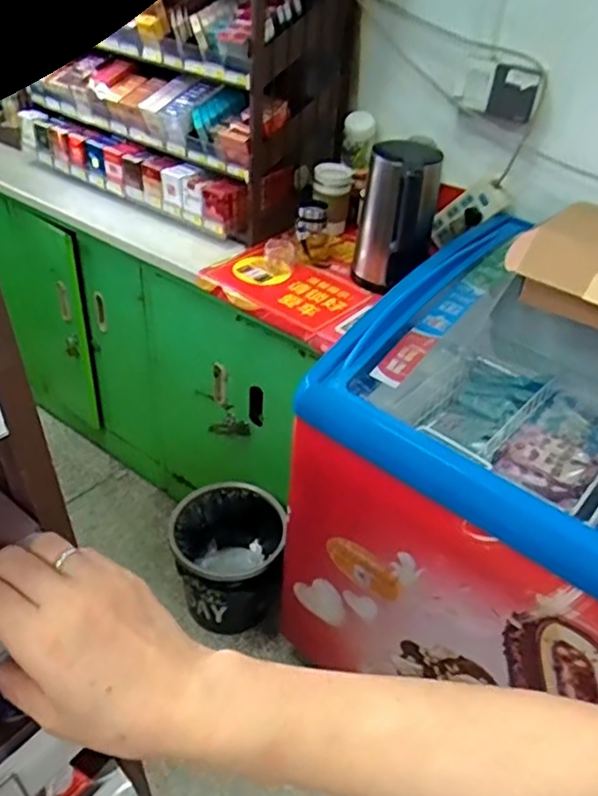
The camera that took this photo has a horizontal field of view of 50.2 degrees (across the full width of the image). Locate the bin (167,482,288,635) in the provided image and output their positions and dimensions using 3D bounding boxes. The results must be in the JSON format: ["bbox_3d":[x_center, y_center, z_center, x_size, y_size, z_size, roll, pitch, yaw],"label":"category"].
[{"bbox_3d":[-0.172,0.404,1.520,0.253,0.257,0.268,3,39,-3],"label":"bin"}]

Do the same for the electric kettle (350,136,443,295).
[{"bbox_3d":[0.177,-0.321,1.186,0.127,0.263,0.142,9,39,4],"label":"electric kettle"}]

